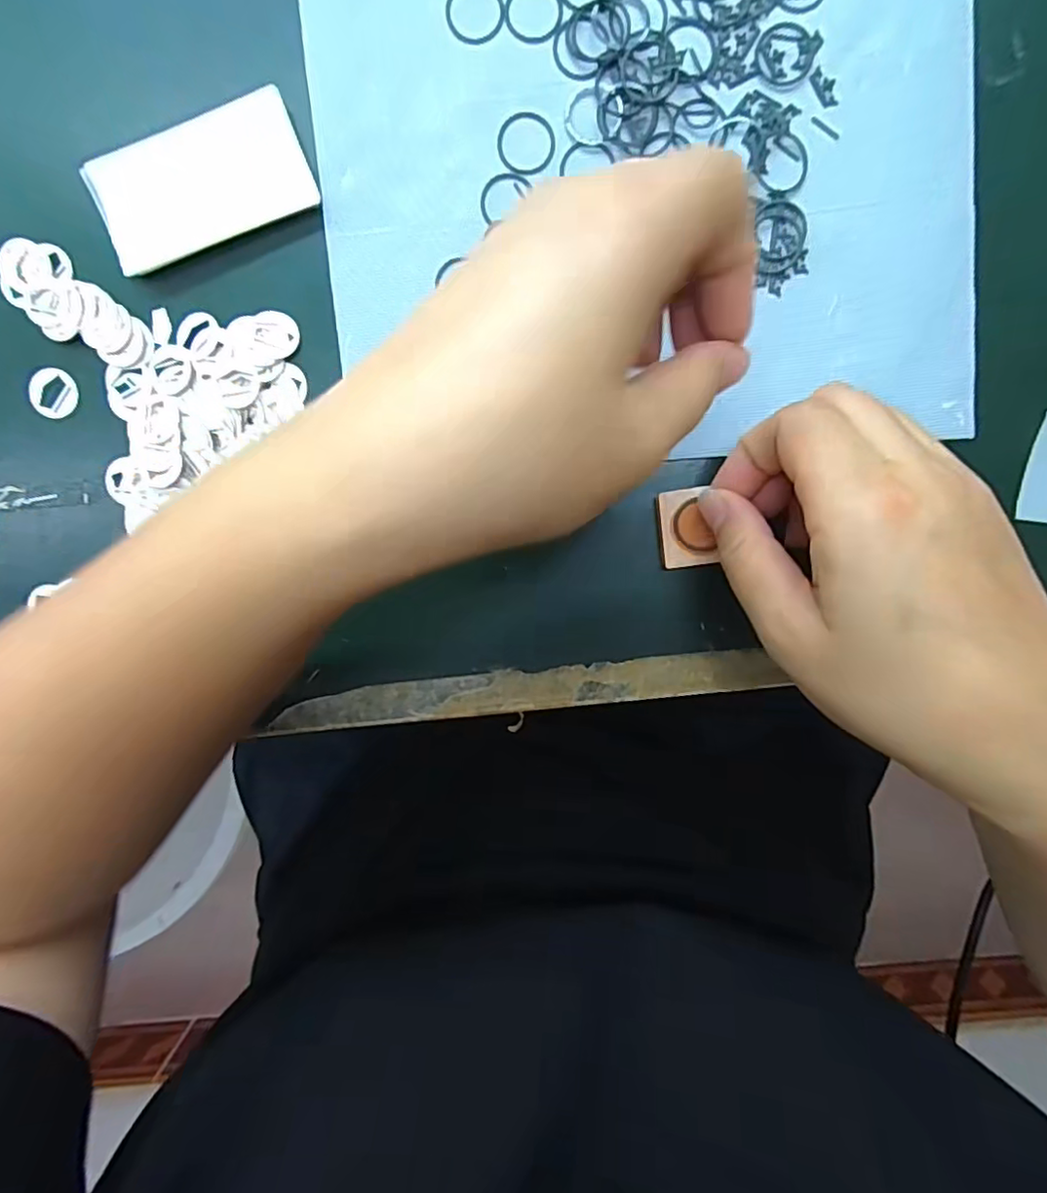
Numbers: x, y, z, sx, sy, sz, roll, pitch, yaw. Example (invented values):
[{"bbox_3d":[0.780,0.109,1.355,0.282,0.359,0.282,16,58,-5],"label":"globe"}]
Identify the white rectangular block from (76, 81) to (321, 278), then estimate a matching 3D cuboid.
[{"bbox_3d":[-0.117,-0.149,0.217,0.076,0.006,0.040,-22,96,4],"label":"white rectangular block"}]

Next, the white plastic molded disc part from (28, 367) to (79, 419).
[{"bbox_3d":[-0.181,-0.079,0.230,0.015,0.008,0.018,41,96,-4],"label":"white plastic molded disc part"}]

